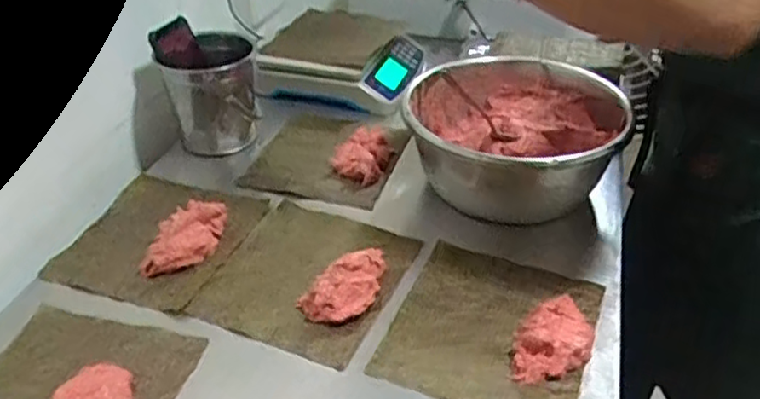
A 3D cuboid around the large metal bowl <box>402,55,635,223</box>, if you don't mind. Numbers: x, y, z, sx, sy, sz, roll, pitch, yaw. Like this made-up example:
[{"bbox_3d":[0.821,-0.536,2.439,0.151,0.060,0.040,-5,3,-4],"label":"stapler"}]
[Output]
[{"bbox_3d":[0.163,-0.075,0.852,0.258,0.122,0.262,-1,36,0],"label":"large metal bowl"}]

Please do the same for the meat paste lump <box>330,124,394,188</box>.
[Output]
[{"bbox_3d":[-0.021,-0.068,0.916,0.073,0.032,0.115,9,37,13],"label":"meat paste lump"}]

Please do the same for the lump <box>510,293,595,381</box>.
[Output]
[{"bbox_3d":[0.162,0.132,0.634,0.065,0.035,0.087,11,38,15],"label":"lump"}]

